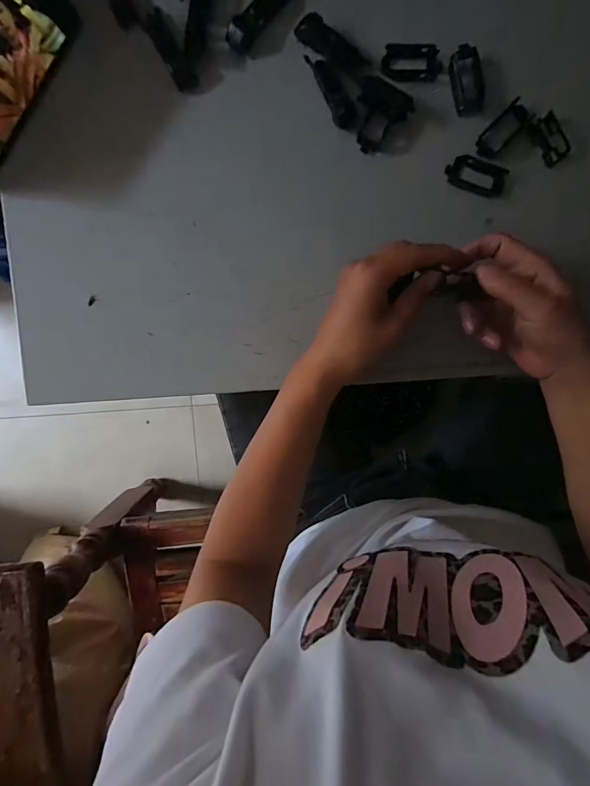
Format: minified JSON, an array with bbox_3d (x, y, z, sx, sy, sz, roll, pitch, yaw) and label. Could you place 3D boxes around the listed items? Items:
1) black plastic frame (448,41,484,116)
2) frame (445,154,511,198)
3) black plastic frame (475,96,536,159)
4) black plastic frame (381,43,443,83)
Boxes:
[{"bbox_3d":[0.145,-0.261,0.334,0.025,0.006,0.053,-9,97,1],"label":"black plastic frame"},{"bbox_3d":[0.156,-0.186,0.340,0.051,0.011,0.024,19,96,-3],"label":"frame"},{"bbox_3d":[0.176,-0.222,0.337,0.051,0.006,0.021,-44,95,4],"label":"black plastic frame"},{"bbox_3d":[0.099,-0.276,0.334,0.051,0.010,0.023,0,97,0],"label":"black plastic frame"}]

